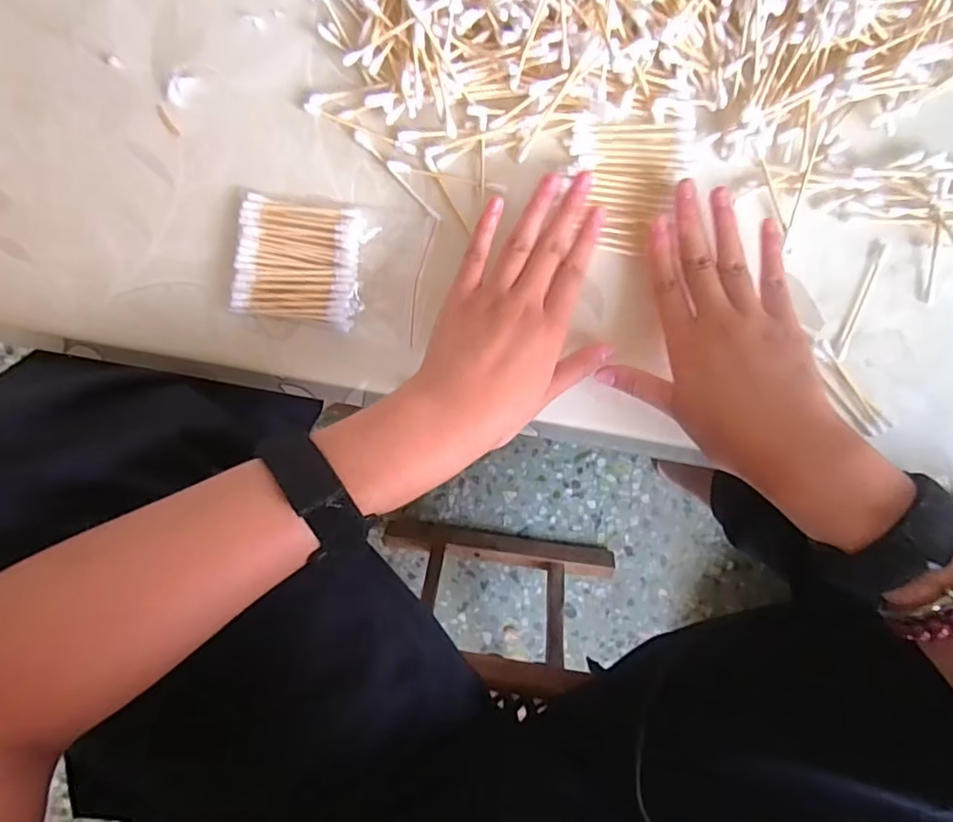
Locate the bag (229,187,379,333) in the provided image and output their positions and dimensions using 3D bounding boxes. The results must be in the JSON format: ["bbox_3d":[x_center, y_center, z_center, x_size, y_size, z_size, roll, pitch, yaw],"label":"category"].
[{"bbox_3d":[-0.104,-0.088,0.335,0.076,0.016,0.071,11,98,2],"label":"bag"}]

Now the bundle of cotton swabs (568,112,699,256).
[{"bbox_3d":[0.091,-0.131,0.329,0.069,0.013,0.076,-1,98,4],"label":"bundle of cotton swabs"}]

